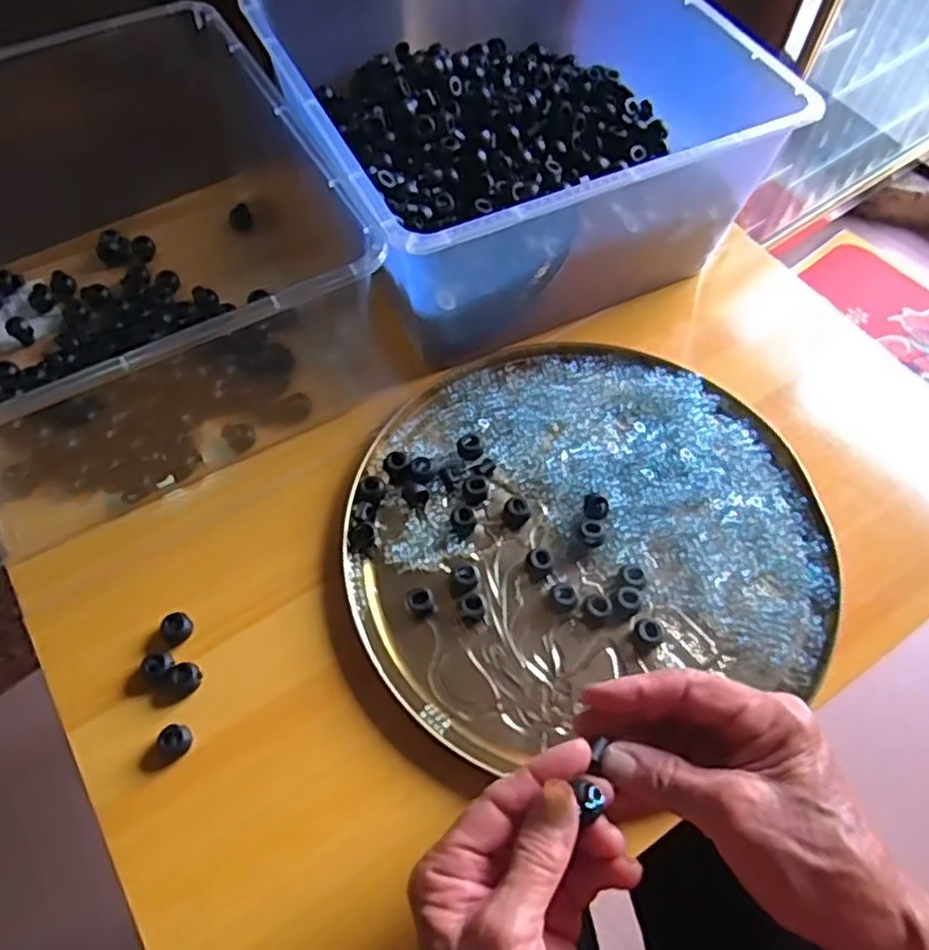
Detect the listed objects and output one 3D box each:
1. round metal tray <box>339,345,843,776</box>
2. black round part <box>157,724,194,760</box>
[{"bbox_3d":[0.071,0.026,0.461,0.287,0.026,0.252,-12,61,-8],"label":"round metal tray"},{"bbox_3d":[-0.156,0.143,0.389,0.016,0.010,0.017,1,60,-1],"label":"black round part"}]

